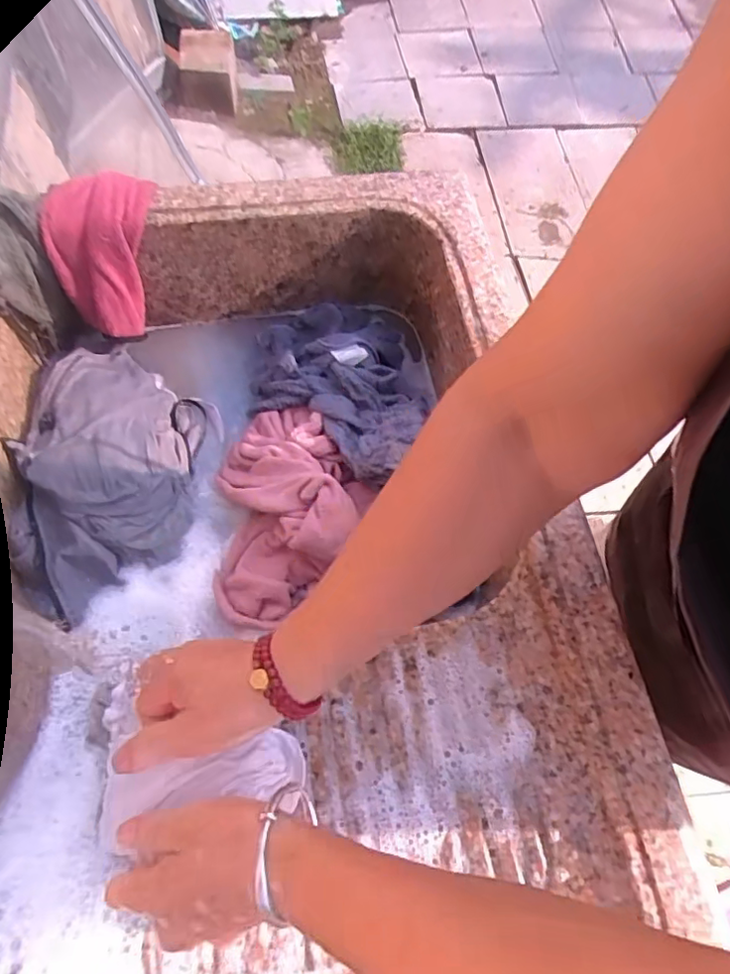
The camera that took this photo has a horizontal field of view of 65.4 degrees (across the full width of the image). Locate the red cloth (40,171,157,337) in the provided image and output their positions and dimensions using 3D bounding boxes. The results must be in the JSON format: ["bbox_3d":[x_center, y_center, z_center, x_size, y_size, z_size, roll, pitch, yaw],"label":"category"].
[{"bbox_3d":[-0.263,-0.225,0.560,0.093,0.150,0.041,-2,41,-31],"label":"red cloth"}]

